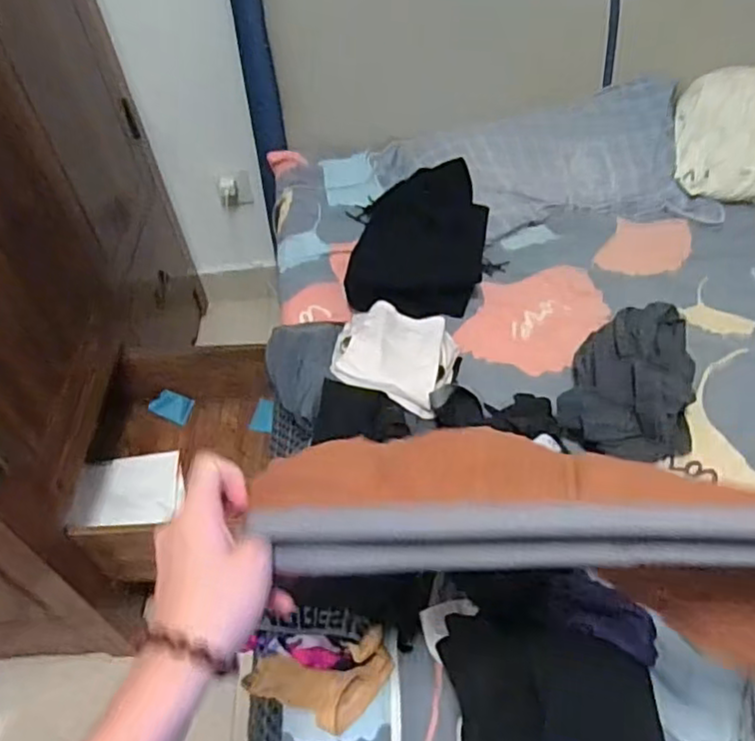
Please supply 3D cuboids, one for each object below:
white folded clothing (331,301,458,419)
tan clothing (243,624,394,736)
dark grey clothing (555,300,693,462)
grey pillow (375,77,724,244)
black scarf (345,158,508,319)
[{"bbox_3d":[0.023,-0.017,0.940,0.171,0.073,0.179,11,50,15],"label":"white folded clothing"},{"bbox_3d":[-0.077,0.339,0.696,0.183,0.055,0.095,-15,44,25],"label":"tan clothing"},{"bbox_3d":[0.364,0.008,0.900,0.164,0.088,0.269,18,53,21],"label":"dark grey clothing"},{"bbox_3d":[0.313,-0.395,1.235,0.601,0.112,0.305,-6,48,1],"label":"grey pillow"},{"bbox_3d":[0.078,-0.220,1.092,0.246,0.116,0.324,0,48,6],"label":"black scarf"}]

